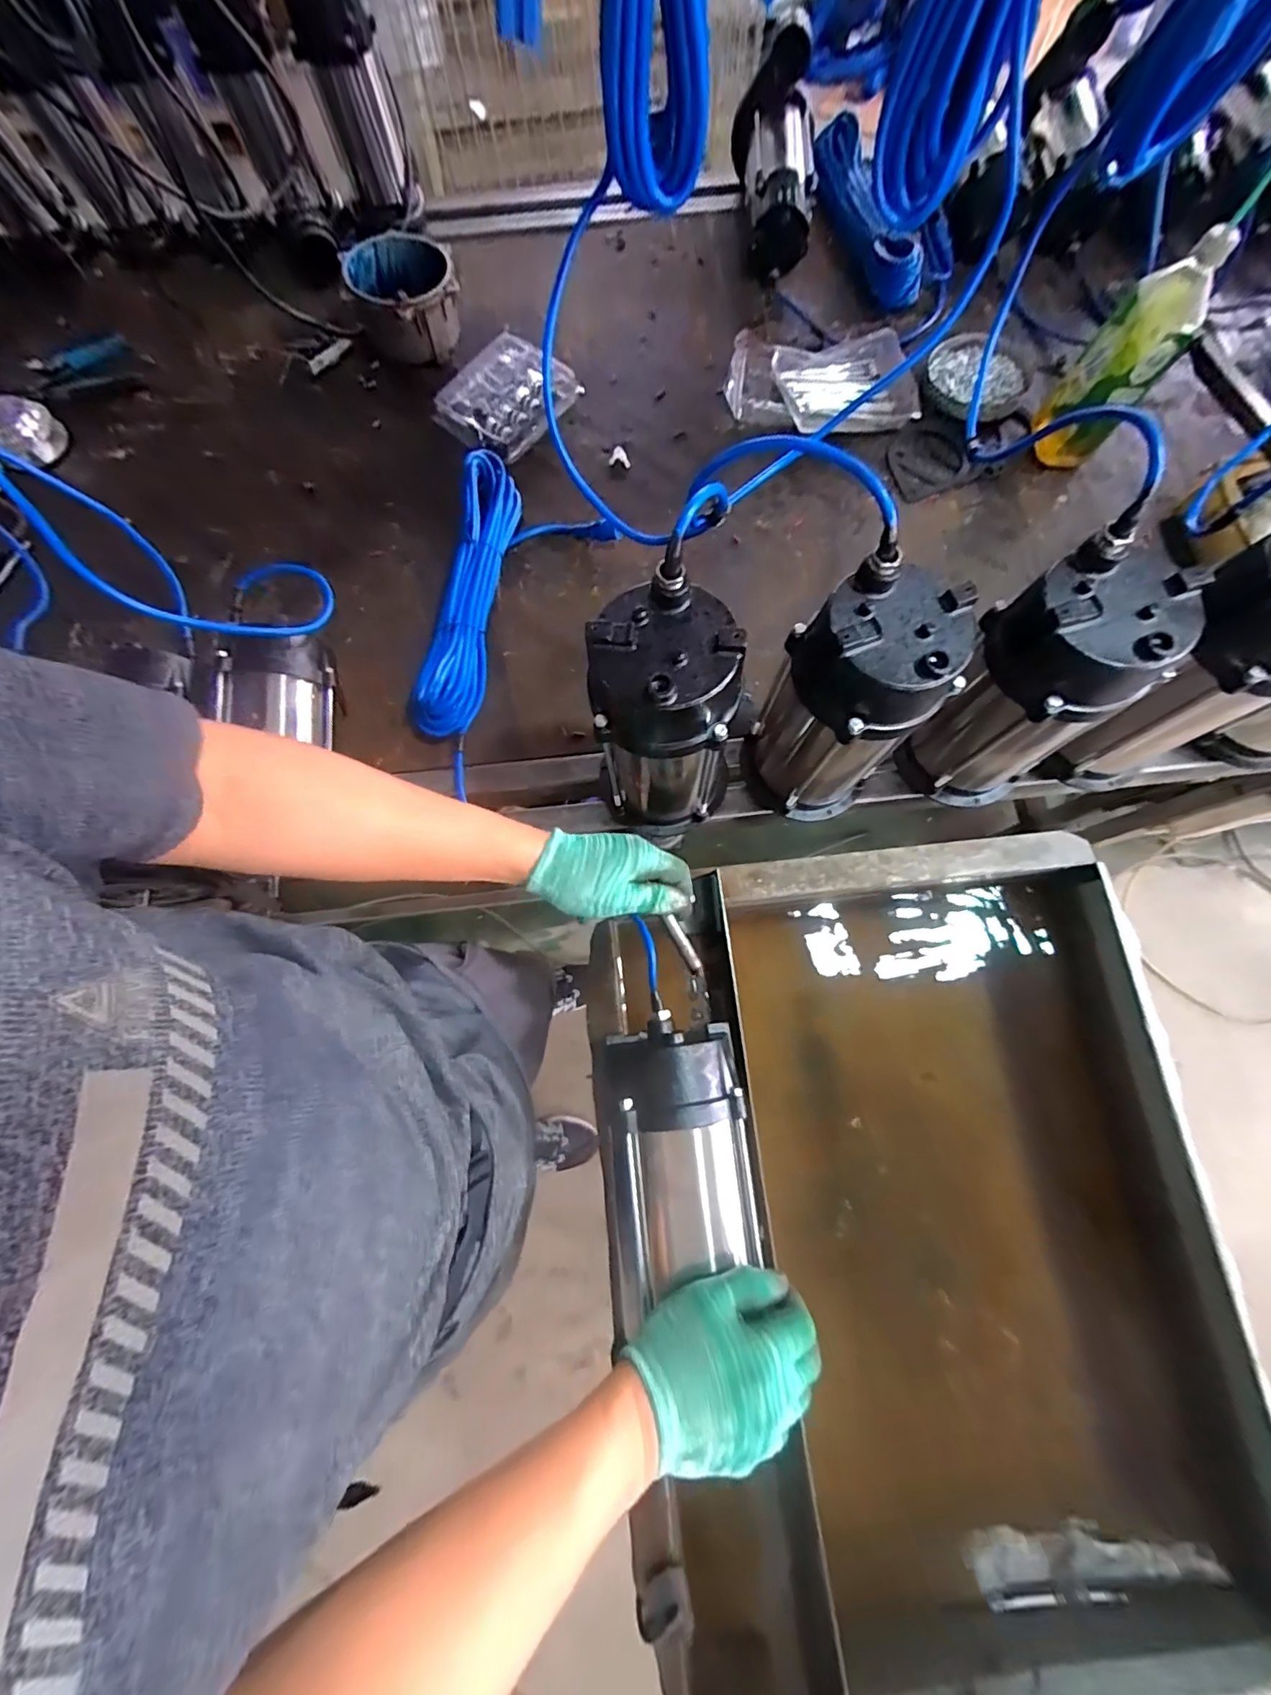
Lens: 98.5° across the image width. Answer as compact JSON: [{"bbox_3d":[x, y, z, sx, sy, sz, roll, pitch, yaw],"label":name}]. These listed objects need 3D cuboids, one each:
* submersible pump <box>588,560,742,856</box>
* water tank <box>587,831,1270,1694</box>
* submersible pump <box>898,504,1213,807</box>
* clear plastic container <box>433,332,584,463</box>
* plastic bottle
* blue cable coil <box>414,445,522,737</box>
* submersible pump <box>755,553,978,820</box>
[{"bbox_3d":[0.028,-0.107,0.516,0.122,0.263,0.126,-4,76,0],"label":"submersible pump"},{"bbox_3d":[0.281,0.392,0.623,0.598,0.223,0.753,-6,76,-1],"label":"water tank"},{"bbox_3d":[0.362,-0.137,0.519,0.111,0.261,0.132,-29,77,-6],"label":"submersible pump"},{"bbox_3d":[-0.180,-0.630,0.764,0.144,0.034,0.158,31,78,8],"label":"clear plastic container"},{"bbox_3d":[0.568,-0.562,0.648,0.088,0.209,0.082,35,79,9],"label":"plastic bottle"},{"bbox_3d":[-0.203,-0.310,0.673,0.064,0.069,0.367,7,76,3],"label":"blue cable coil"},{"bbox_3d":[0.194,-0.126,0.517,0.117,0.266,0.124,0,76,1],"label":"submersible pump"}]

